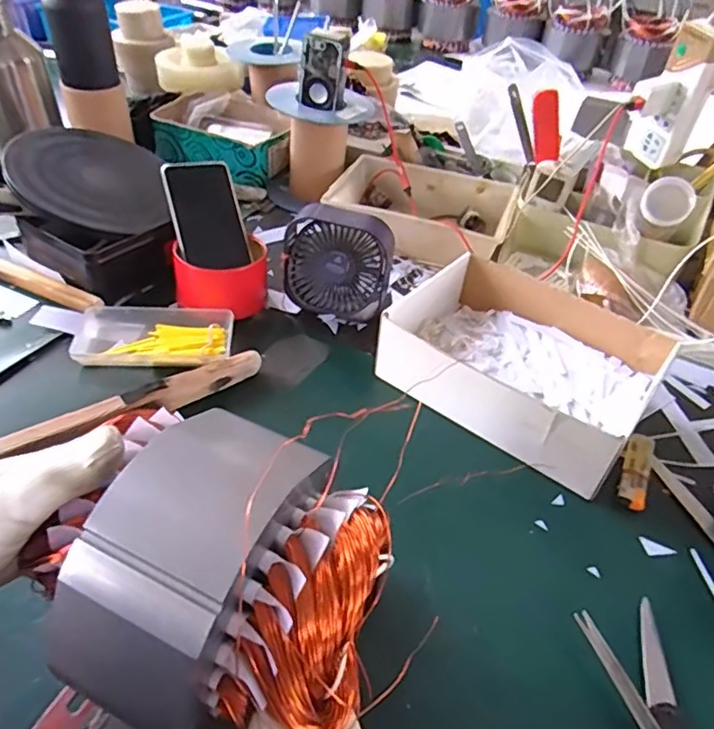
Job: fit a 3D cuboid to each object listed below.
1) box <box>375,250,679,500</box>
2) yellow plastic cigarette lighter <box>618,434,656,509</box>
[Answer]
[{"bbox_3d":[0.161,-0.006,0.577,0.230,0.070,0.199,28,48,23],"label":"box"},{"bbox_3d":[0.256,0.096,0.523,0.024,0.012,0.093,21,46,17],"label":"yellow plastic cigarette lighter"}]

